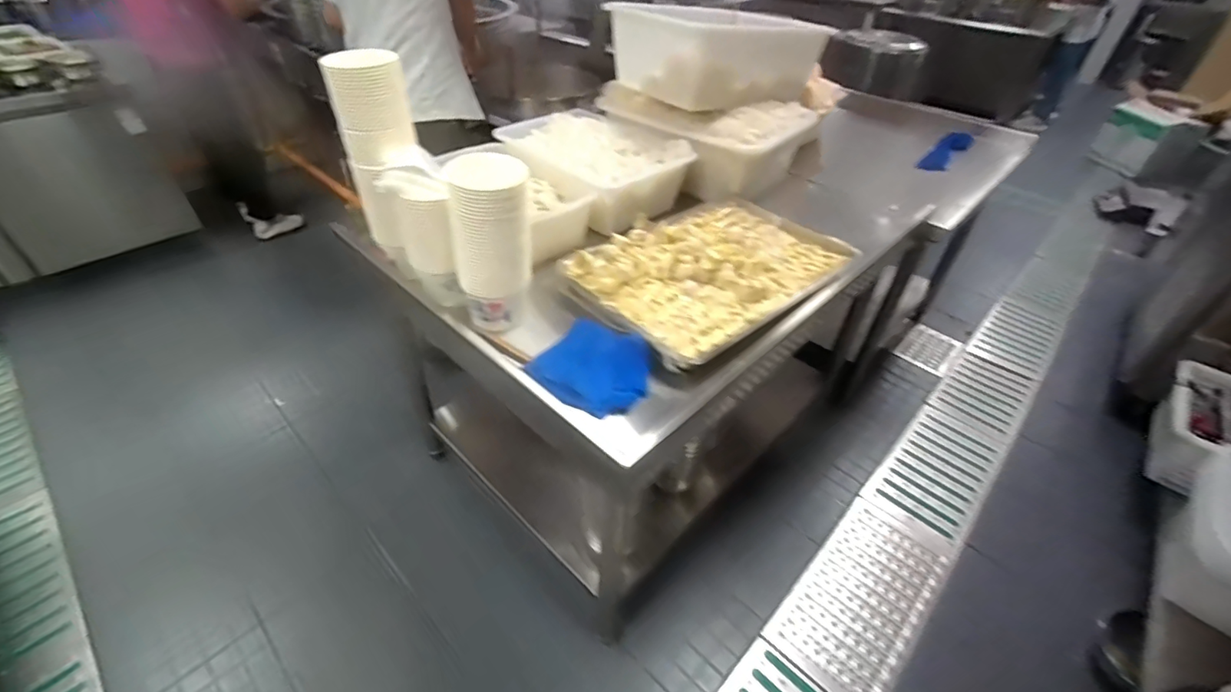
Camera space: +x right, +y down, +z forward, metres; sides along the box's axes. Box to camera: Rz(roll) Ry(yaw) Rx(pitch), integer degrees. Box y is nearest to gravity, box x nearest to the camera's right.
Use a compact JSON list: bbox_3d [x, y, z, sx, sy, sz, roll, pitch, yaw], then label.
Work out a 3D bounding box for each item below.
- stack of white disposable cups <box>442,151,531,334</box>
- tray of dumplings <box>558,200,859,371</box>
[{"bbox_3d":[-0.217,-0.183,0.936,0.132,0.308,0.107,0,40,-3],"label":"stack of white disposable cups"},{"bbox_3d":[0.203,-0.189,1.137,0.595,0.088,0.410,-30,50,-32],"label":"tray of dumplings"}]

